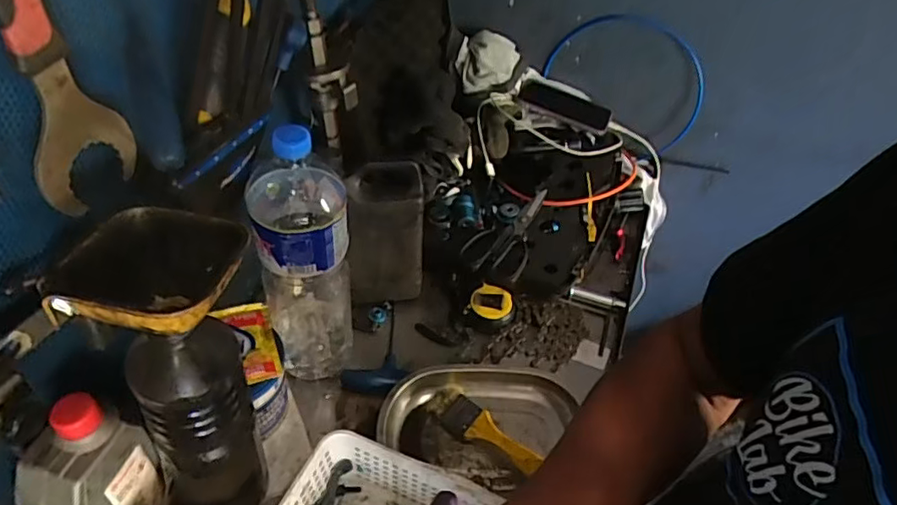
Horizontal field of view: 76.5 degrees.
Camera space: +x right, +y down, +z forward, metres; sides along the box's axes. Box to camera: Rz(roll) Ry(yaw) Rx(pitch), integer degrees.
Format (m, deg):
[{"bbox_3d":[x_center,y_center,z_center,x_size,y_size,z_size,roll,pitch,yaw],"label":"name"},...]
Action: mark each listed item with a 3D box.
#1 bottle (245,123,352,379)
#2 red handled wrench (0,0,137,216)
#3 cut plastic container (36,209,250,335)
[{"bbox_3d":[-0.143,0.008,0.571,0.086,0.301,0.097,-7,46,-13],"label":"bottle"},{"bbox_3d":[-0.240,-0.130,0.325,0.013,0.245,0.067,19,46,12],"label":"red handled wrench"},{"bbox_3d":[-0.183,0.019,0.356,0.104,0.066,0.091,7,45,1],"label":"cut plastic container"}]

